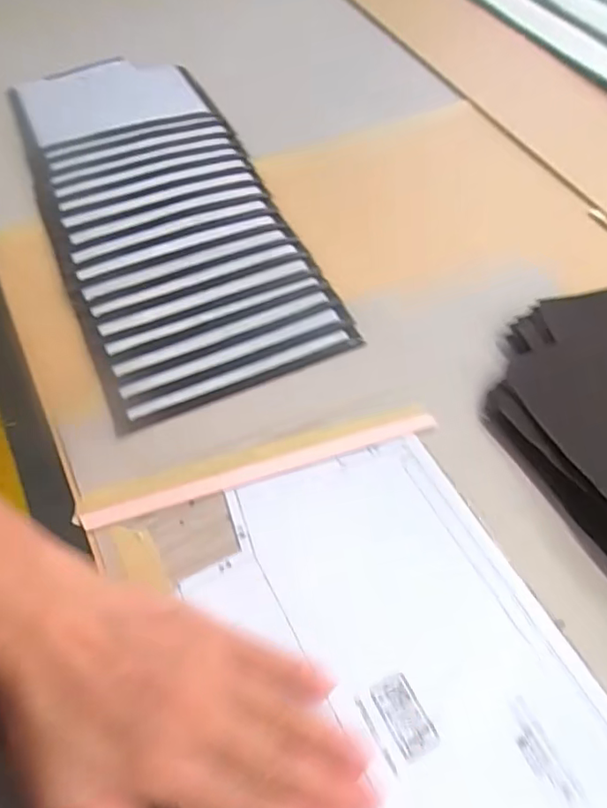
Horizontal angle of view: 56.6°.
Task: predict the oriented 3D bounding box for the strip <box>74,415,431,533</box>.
[{"bbox_3d":[-0.021,0.039,0.334,0.216,0.004,0.012,-15,61,-11],"label":"strip"}]

